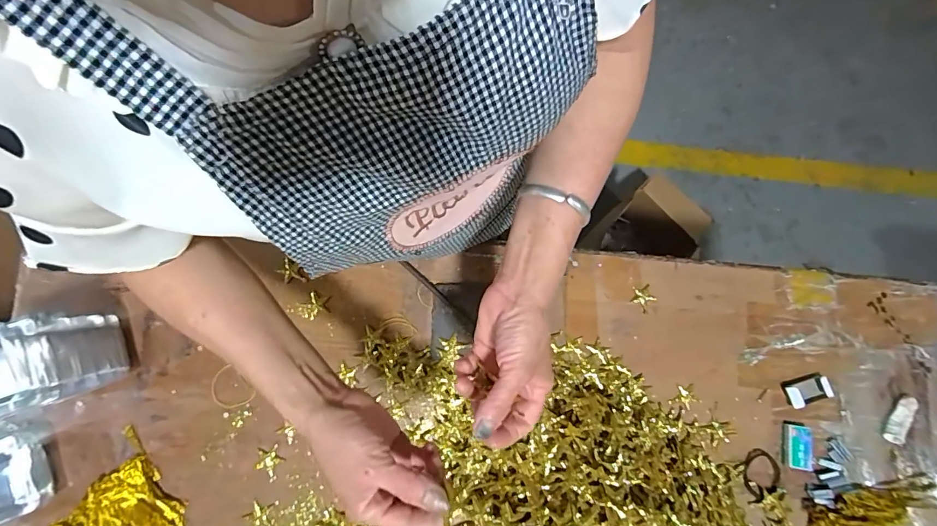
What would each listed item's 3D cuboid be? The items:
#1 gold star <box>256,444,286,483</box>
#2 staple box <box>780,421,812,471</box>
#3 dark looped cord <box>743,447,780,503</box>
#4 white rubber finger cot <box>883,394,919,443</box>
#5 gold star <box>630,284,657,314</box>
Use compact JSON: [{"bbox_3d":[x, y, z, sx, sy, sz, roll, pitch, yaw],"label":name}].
[{"bbox_3d":[-0.239,0.239,0.509,0.034,0.004,0.041,-38,85,-9],"label":"gold star"},{"bbox_3d":[0.415,0.232,0.536,0.035,0.014,0.053,12,79,-2],"label":"staple box"},{"bbox_3d":[0.366,0.265,0.529,0.048,0.004,0.055,-15,81,-6],"label":"dark looped cord"},{"bbox_3d":[0.563,0.201,0.549,0.018,0.018,0.068,36,79,6],"label":"white rubber finger cot"},{"bbox_3d":[0.237,0.045,0.571,0.033,0.012,0.035,43,80,4],"label":"gold star"}]

